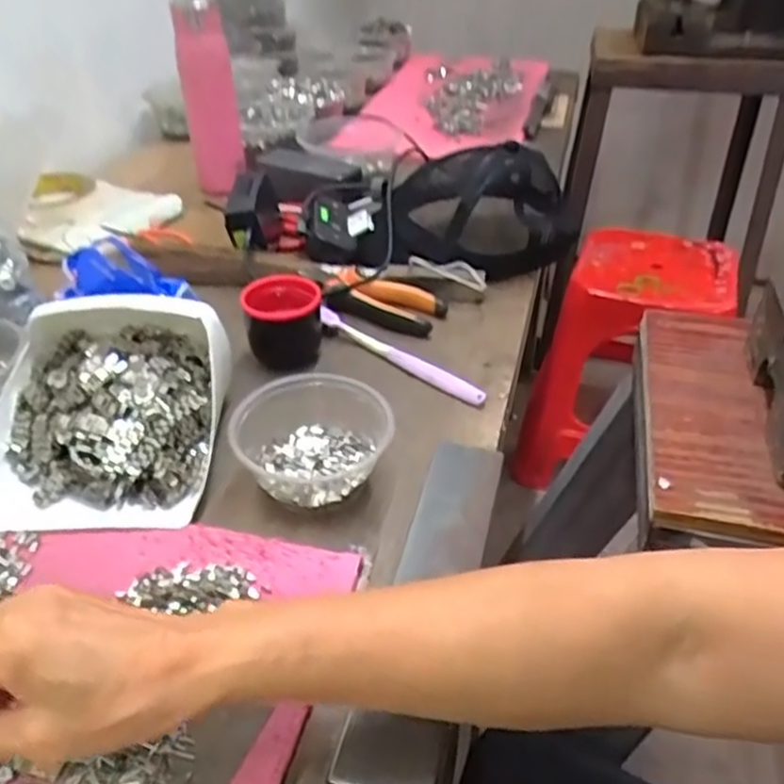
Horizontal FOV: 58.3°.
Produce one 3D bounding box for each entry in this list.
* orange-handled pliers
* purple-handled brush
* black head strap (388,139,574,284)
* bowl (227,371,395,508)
[{"bbox_3d":[-0.017,-0.092,0.672,0.133,0.015,0.058,18,41,22],"label":"orange-handled pliers"},{"bbox_3d":[0.006,-0.033,0.608,0.174,0.015,0.016,27,45,31],"label":"purple-handled brush"},{"bbox_3d":[0.099,-0.198,0.742,0.181,0.109,0.212,8,38,11],"label":"black head strap"},{"bbox_3d":[-0.055,0.033,0.489,0.107,0.050,0.096,-4,39,-8],"label":"bowl"}]

